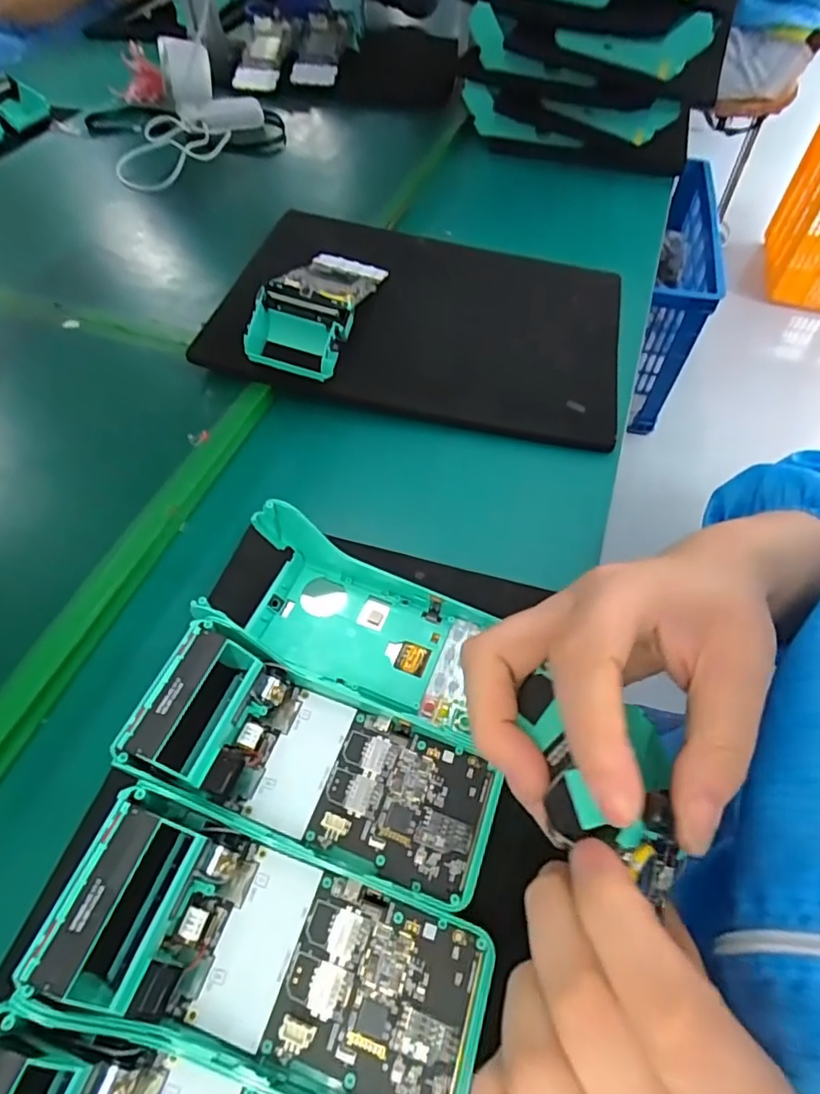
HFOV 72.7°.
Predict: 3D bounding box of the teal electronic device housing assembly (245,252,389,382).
[{"bbox_3d":[-0.071,-0.211,0.470,0.078,0.057,0.165,16,58,10],"label":"teal electronic device housing assembly"}]

